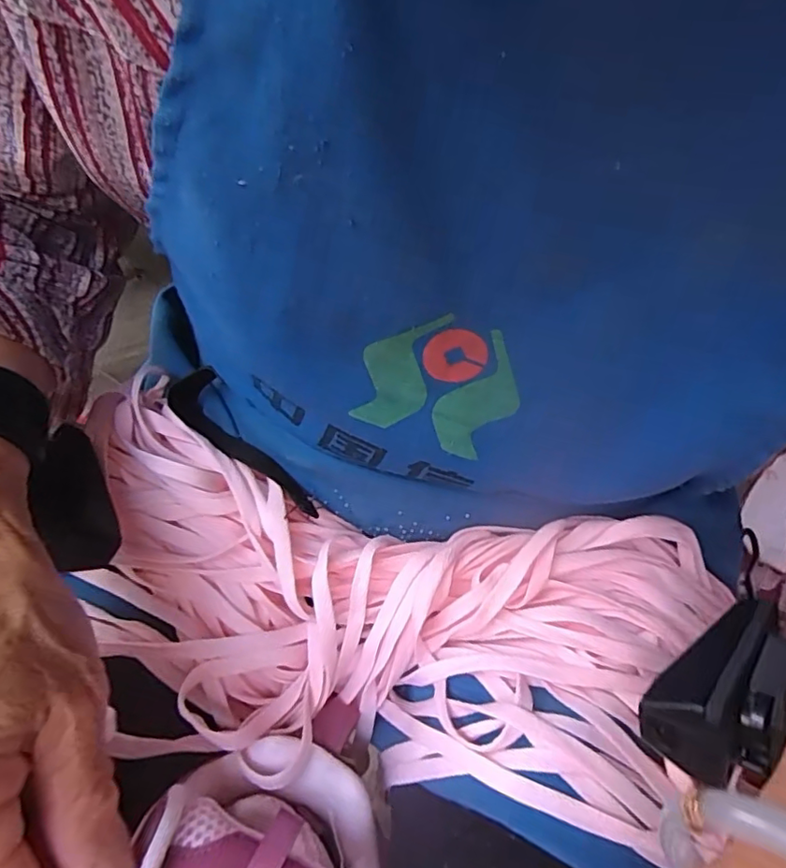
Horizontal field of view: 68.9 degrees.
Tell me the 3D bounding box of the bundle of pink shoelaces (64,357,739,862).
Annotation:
[{"bbox_3d":[-0.017,0.083,0.274,0.311,0.072,0.141,13,56,9],"label":"bundle of pink shoelaces"}]

